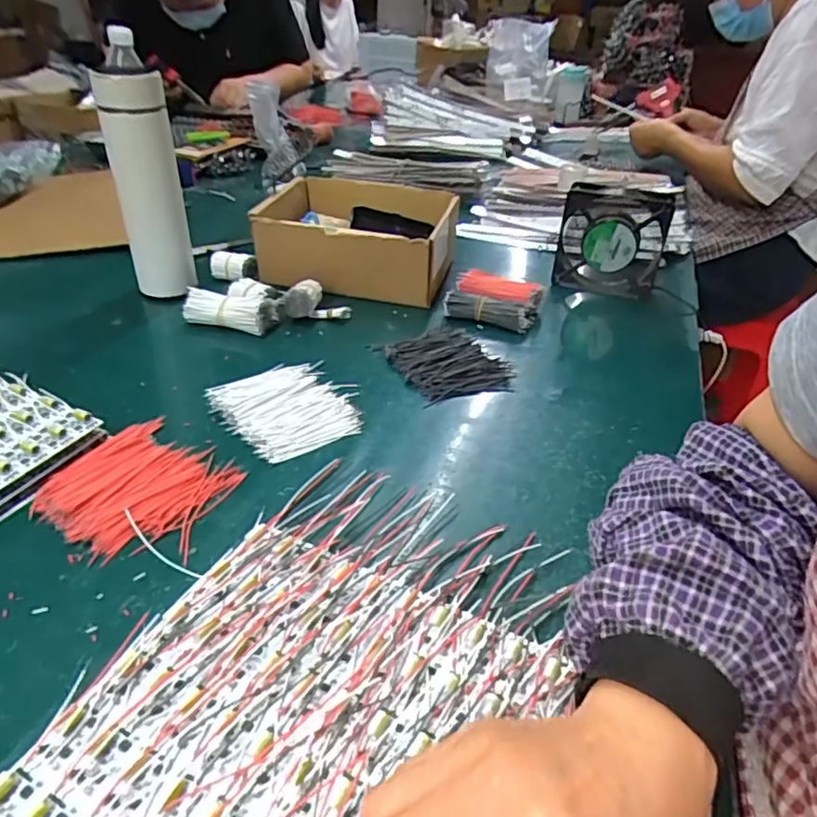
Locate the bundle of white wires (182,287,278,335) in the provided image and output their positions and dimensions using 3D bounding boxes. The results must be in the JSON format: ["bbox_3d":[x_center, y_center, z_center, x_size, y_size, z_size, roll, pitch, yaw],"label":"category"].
[{"bbox_3d":[-0.189,-0.100,0.628,0.095,0.040,0.034,8,35,8],"label":"bundle of white wires"}]

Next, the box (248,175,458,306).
[{"bbox_3d":[-0.057,-0.211,0.724,0.220,0.095,0.160,11,36,12],"label":"box"}]

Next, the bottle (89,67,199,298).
[{"bbox_3d":[-0.281,-0.237,0.640,0.068,0.222,0.056,-10,37,-18],"label":"bottle"}]

